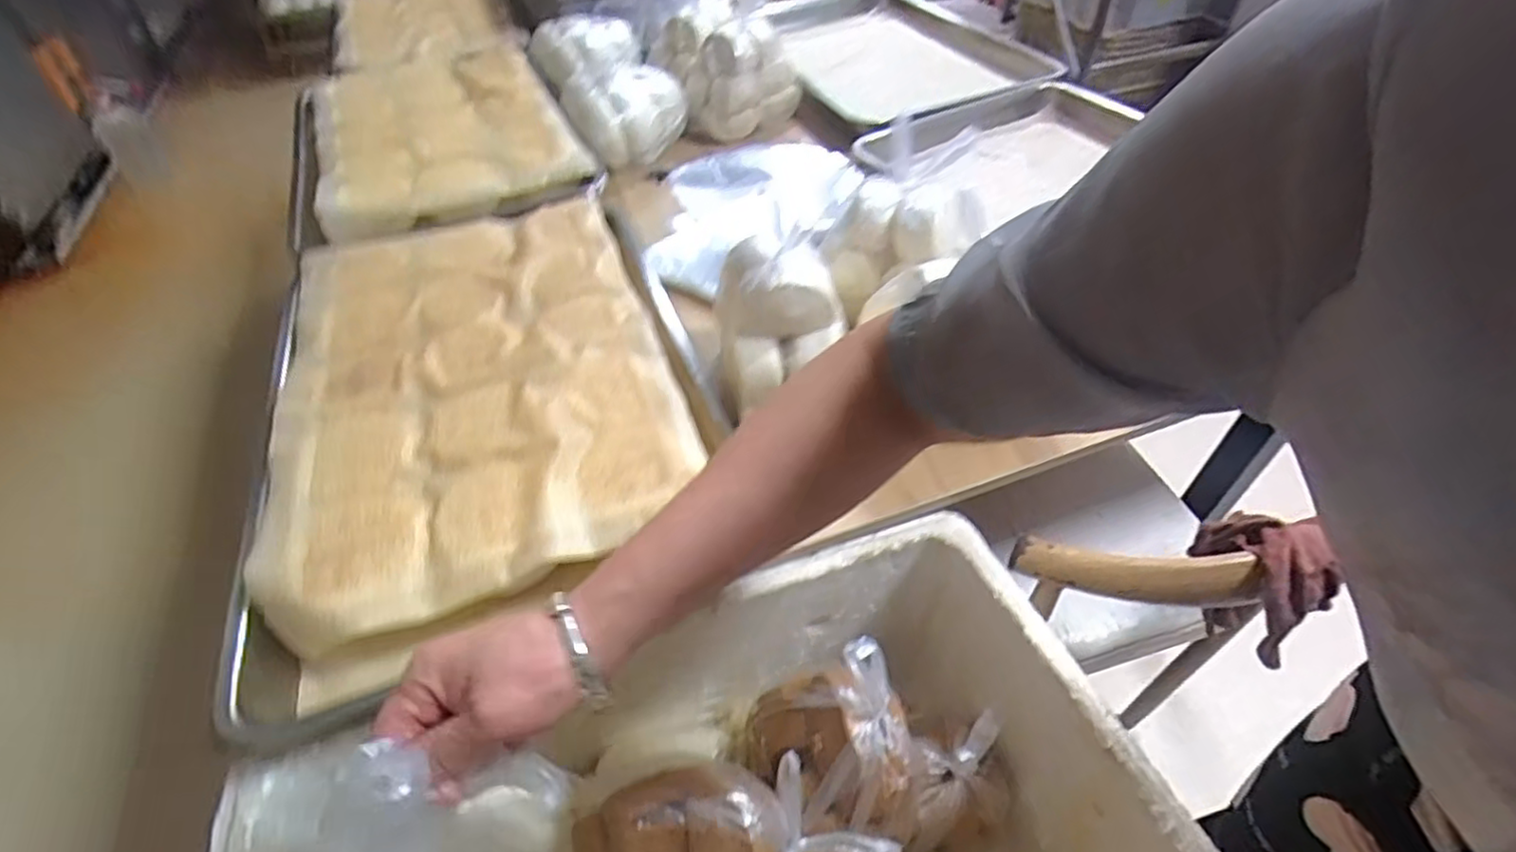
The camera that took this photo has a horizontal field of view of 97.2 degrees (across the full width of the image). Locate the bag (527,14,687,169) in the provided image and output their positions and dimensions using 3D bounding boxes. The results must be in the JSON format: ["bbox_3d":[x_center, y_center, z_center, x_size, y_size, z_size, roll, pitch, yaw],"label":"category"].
[{"bbox_3d":[-0.244,-0.560,1.089,0.174,0.101,0.388,-19,49,-15],"label":"bag"}]

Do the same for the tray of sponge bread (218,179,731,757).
[{"bbox_3d":[-0.279,-0.047,0.656,0.386,0.056,0.569,-21,49,-16],"label":"tray of sponge bread"}]

